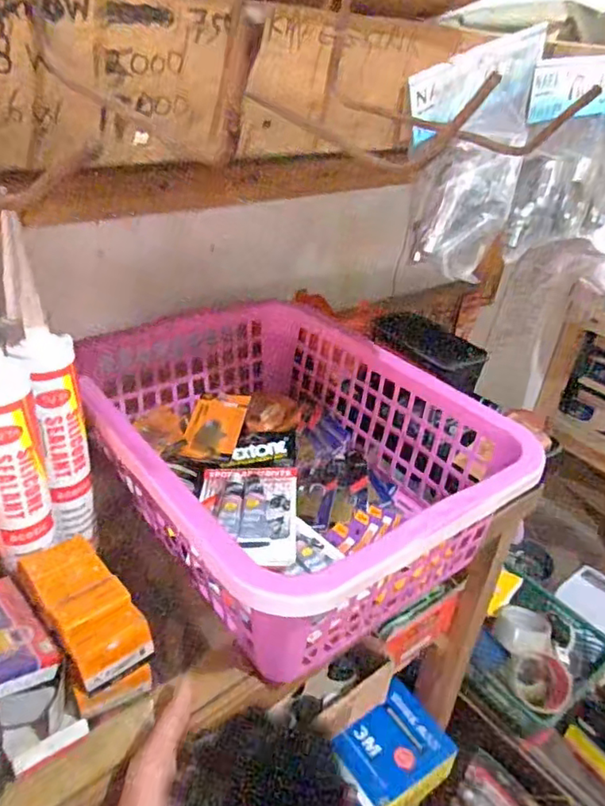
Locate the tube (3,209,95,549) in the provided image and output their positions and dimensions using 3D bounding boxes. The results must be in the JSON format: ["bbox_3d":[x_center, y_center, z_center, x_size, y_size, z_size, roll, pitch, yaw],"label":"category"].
[{"bbox_3d":[-0.199,0.018,0.481,0.046,0.249,0.044,-17,38,-32],"label":"tube"}]

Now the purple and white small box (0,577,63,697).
[{"bbox_3d":[-0.216,0.166,0.425,0.093,0.013,0.047,34,23,32],"label":"purple and white small box"}]

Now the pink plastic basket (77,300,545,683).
[{"bbox_3d":[-0.023,0.043,0.591,0.310,0.130,0.405,-16,38,-31],"label":"pink plastic basket"}]

